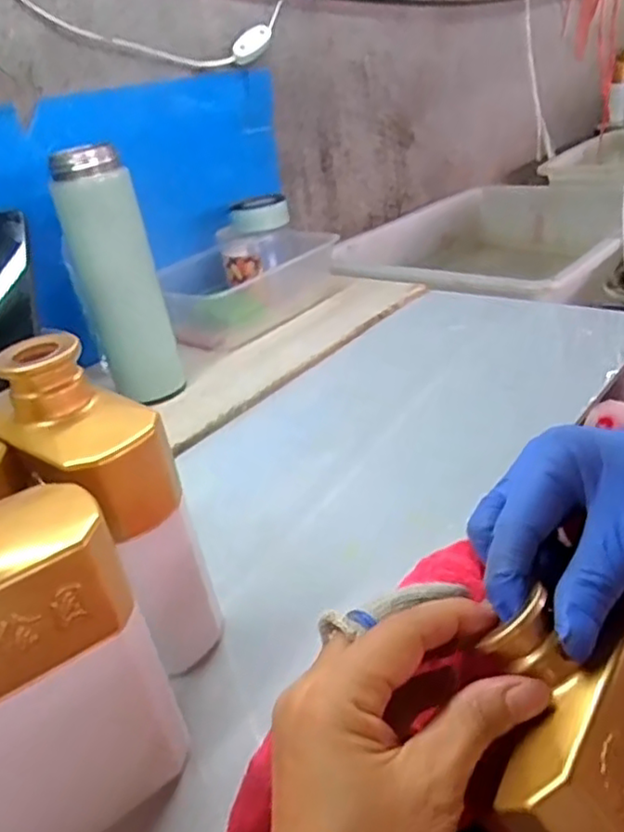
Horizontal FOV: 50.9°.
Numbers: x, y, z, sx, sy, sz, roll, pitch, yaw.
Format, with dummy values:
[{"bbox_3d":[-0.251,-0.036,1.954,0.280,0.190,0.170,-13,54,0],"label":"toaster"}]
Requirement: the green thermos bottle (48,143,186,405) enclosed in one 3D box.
[{"bbox_3d":[-0.164,-0.115,0.564,0.050,0.209,0.052,8,33,24],"label":"green thermos bottle"}]

